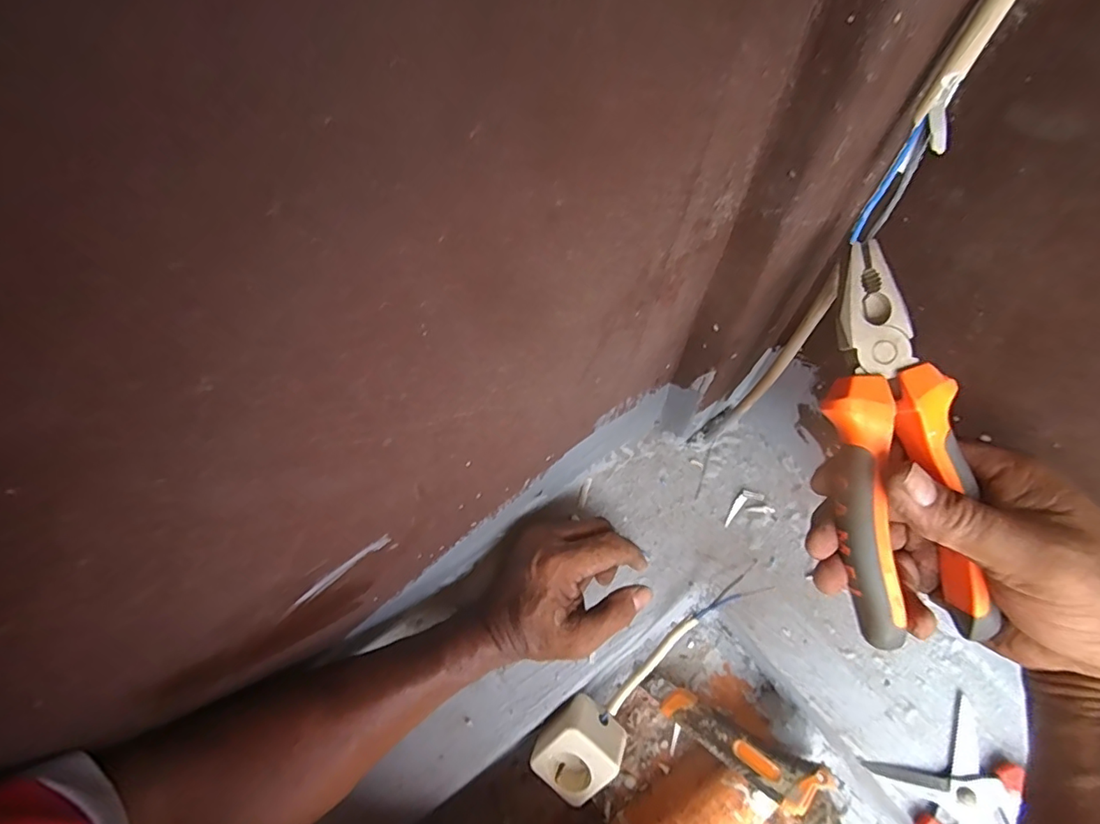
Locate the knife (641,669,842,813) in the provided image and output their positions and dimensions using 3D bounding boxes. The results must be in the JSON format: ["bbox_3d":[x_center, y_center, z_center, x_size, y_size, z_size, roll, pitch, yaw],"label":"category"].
[{"bbox_3d":[0.149,0.277,0.429,0.154,0.016,0.039,20,62,36],"label":"knife"}]

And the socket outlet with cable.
[{"bbox_3d":[0.070,0.243,0.433,0.062,0.048,0.209,42,89,20],"label":"socket outlet with cable"}]

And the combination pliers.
[{"bbox_3d":[0.168,0.016,0.244,0.056,0.020,0.189,-6,89,-3],"label":"combination pliers"}]

